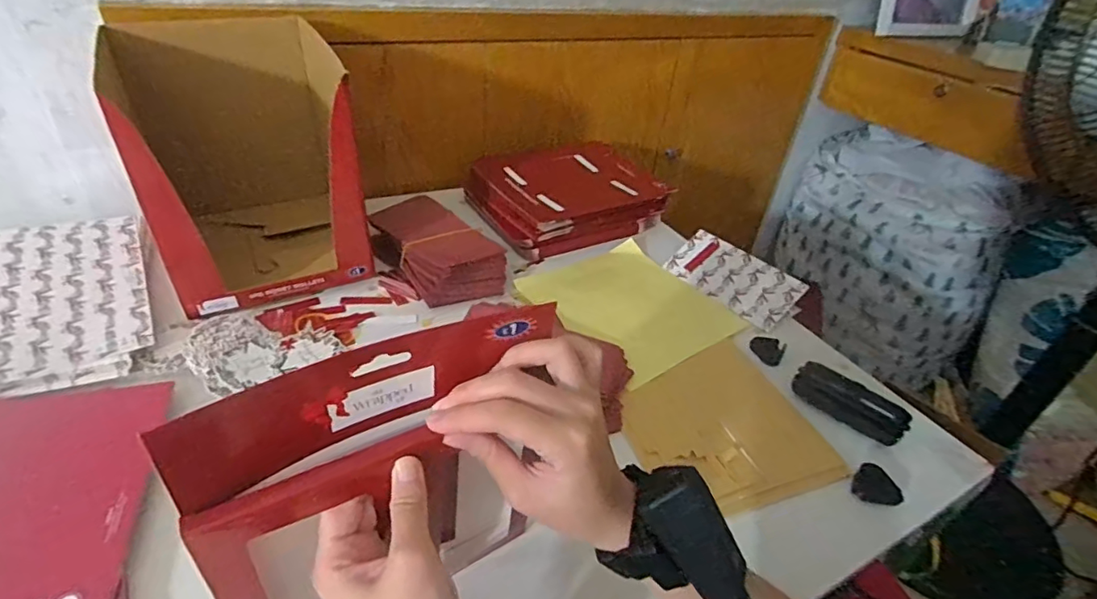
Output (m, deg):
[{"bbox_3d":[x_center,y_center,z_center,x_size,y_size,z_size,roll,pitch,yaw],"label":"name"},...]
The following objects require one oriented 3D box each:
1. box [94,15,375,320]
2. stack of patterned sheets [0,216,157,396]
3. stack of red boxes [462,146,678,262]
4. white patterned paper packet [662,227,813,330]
[{"bbox_3d":[-0.341,-0.157,0.631,0.212,0.247,0.232,-16,41,-29],"label":"box"},{"bbox_3d":[-0.525,-0.003,0.575,0.182,0.024,0.274,-15,41,-28],"label":"stack of patterned sheets"},{"bbox_3d":[0.028,-0.160,0.860,0.252,0.073,0.196,-17,42,-30],"label":"stack of red boxes"},{"bbox_3d":[0.248,-0.031,0.754,0.085,0.008,0.176,-44,55,-11],"label":"white patterned paper packet"}]

